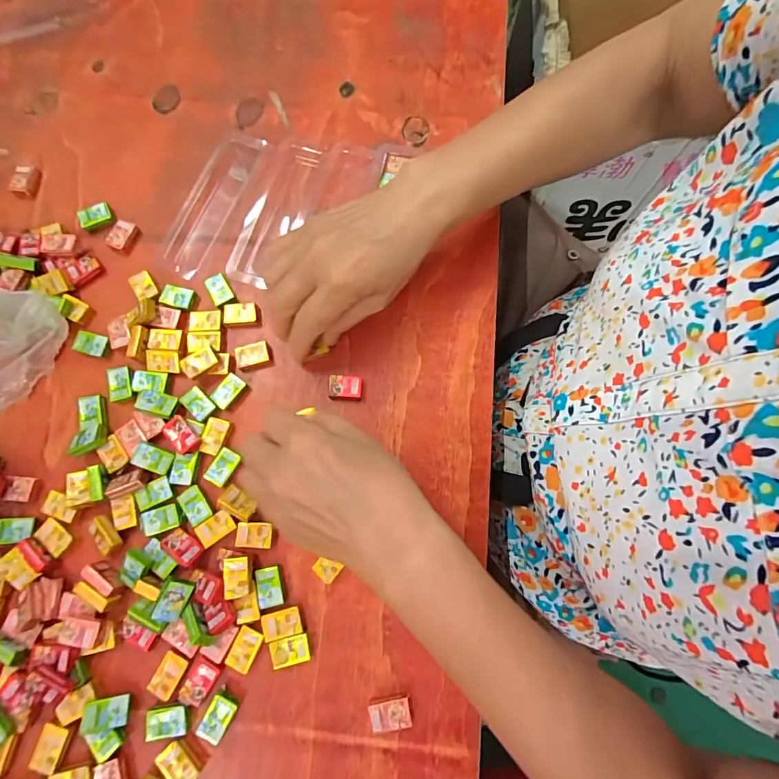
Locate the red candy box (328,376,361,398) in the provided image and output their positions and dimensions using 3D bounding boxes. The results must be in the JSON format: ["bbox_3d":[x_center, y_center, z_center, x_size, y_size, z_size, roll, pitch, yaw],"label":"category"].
[{"bbox_3d":[-0.033,-0.002,0.314,0.025,0.007,0.016,3,77,1],"label":"red candy box"}]

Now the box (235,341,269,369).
[{"bbox_3d":[-0.106,-0.027,0.318,0.025,0.007,0.017,-19,78,-4],"label":"box"}]

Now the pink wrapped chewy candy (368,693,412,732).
[{"bbox_3d":[0.000,0.207,0.264,0.026,0.010,0.017,-7,77,-1],"label":"pink wrapped chewy candy"}]

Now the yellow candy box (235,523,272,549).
[{"bbox_3d":[-0.095,0.101,0.285,0.025,0.004,0.017,2,77,1],"label":"yellow candy box"}]

